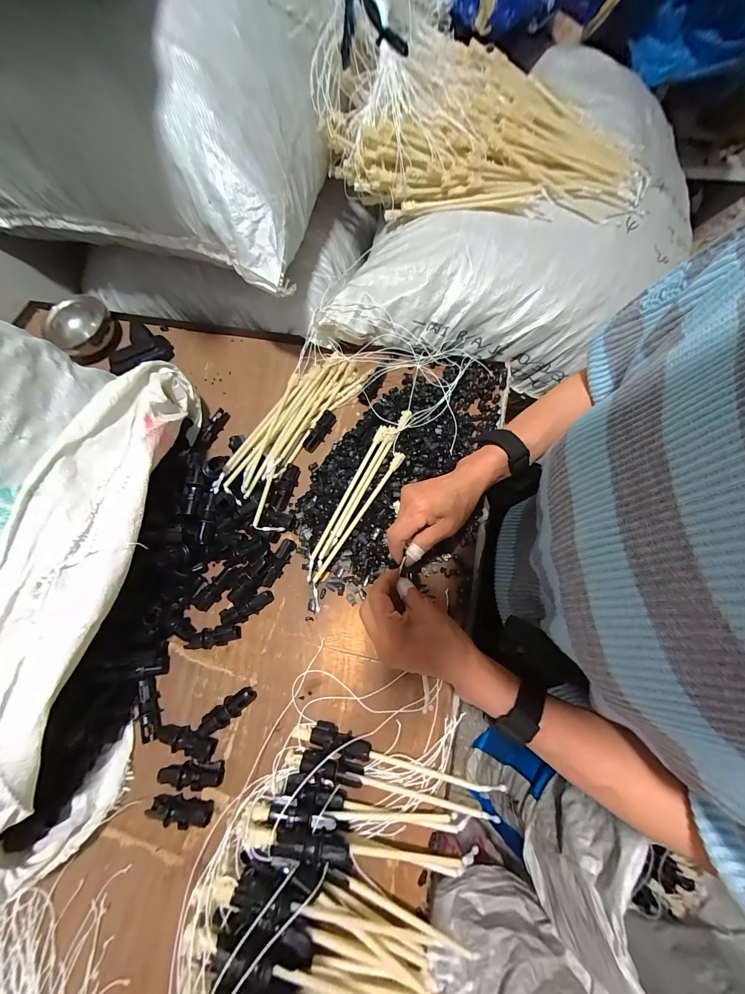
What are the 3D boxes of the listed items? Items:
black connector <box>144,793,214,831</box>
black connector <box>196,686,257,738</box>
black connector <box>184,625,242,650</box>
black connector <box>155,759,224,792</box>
[{"bbox_3d":[-0.206,0.338,0.349,0.066,0.017,0.021,7,70,8],"label":"black connector"},{"bbox_3d":[-0.171,0.251,0.379,0.068,0.022,0.025,-35,71,-8],"label":"black connector"},{"bbox_3d":[-0.202,0.176,0.409,0.066,0.019,0.024,-13,69,0],"label":"black connector"},{"bbox_3d":[-0.200,0.306,0.357,0.068,0.022,0.022,-3,69,4],"label":"black connector"}]

